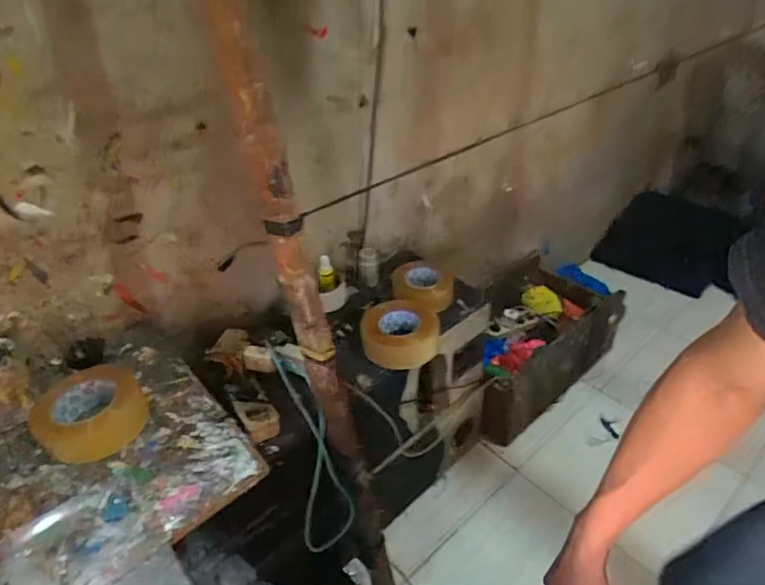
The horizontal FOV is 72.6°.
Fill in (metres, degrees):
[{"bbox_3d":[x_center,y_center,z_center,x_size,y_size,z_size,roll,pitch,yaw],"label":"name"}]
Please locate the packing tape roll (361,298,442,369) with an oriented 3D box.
[{"bbox_3d":[0.036,0.078,1.006,0.147,0.058,0.159,1,34,0],"label":"packing tape roll"}]

